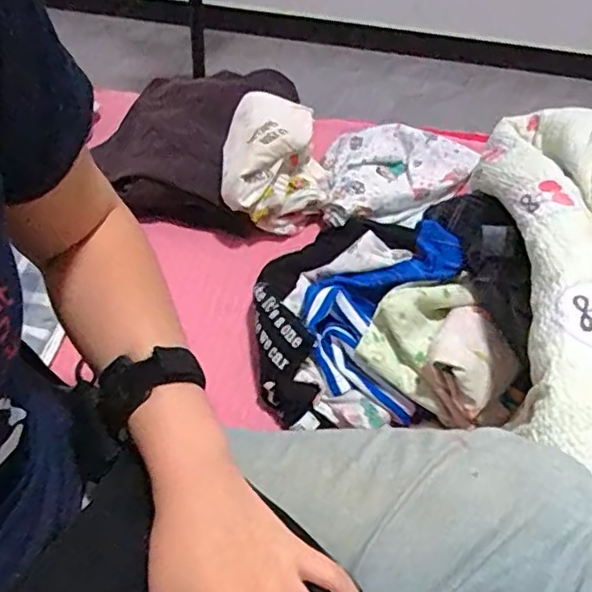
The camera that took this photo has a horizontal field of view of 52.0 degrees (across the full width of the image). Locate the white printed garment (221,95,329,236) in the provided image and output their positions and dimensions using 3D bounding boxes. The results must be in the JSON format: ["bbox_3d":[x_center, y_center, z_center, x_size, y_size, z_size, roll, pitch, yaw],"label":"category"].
[{"bbox_3d":[-0.027,-0.179,0.849,0.147,0.121,0.179,3,48,-2],"label":"white printed garment"}]

